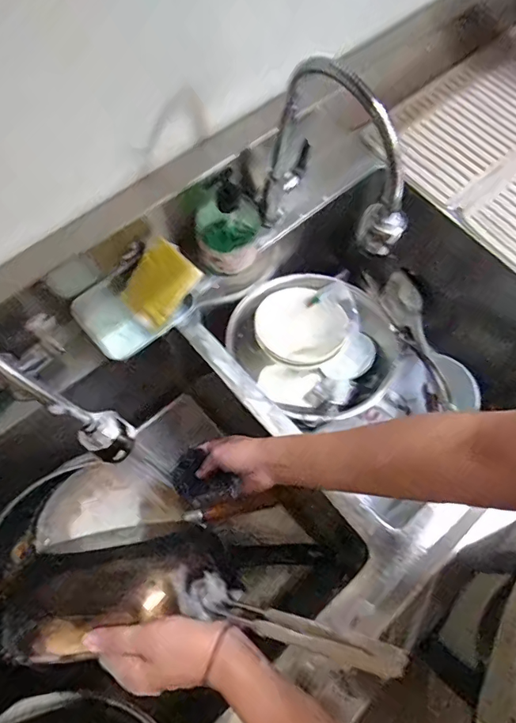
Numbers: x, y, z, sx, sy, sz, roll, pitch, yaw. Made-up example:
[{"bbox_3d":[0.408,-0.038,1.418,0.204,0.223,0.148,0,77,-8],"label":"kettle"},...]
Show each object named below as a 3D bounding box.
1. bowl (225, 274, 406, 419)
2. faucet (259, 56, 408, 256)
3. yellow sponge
[{"bbox_3d":[0.102,-0.027,0.805,0.236,0.109,0.218,1,67,-2],"label":"bowl"},{"bbox_3d":[0.083,-0.210,0.559,0.066,0.273,0.201,-25,70,-13],"label":"faucet"},{"bbox_3d":[-0.126,-0.099,0.618,0.073,0.018,0.099,41,108,6],"label":"yellow sponge"}]

